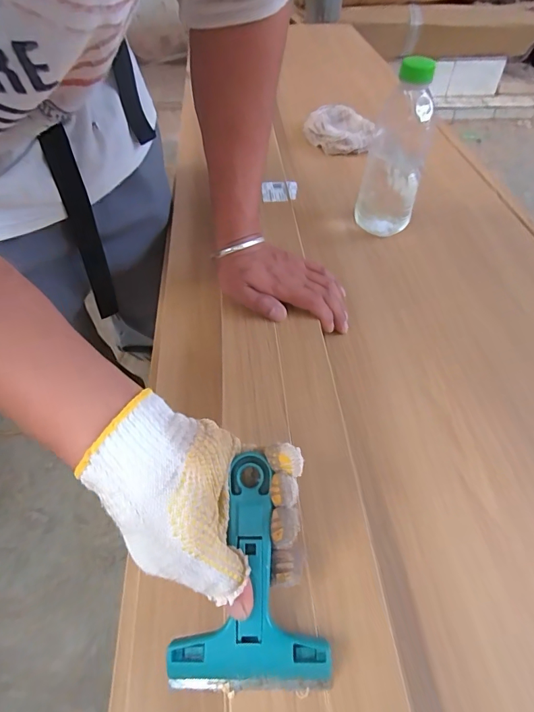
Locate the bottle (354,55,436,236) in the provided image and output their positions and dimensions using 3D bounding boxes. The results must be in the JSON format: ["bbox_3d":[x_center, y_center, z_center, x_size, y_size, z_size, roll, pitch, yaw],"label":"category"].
[{"bbox_3d":[0.179,-0.279,0.582,0.081,0.219,0.068,11,51,9],"label":"bottle"}]

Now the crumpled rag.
[{"bbox_3d":[0.145,-0.449,0.837,0.135,0.043,0.154,7,50,6],"label":"crumpled rag"}]

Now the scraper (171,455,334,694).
[{"bbox_3d":[-0.024,0.147,0.282,0.096,0.020,0.143,-16,77,-3],"label":"scraper"}]

